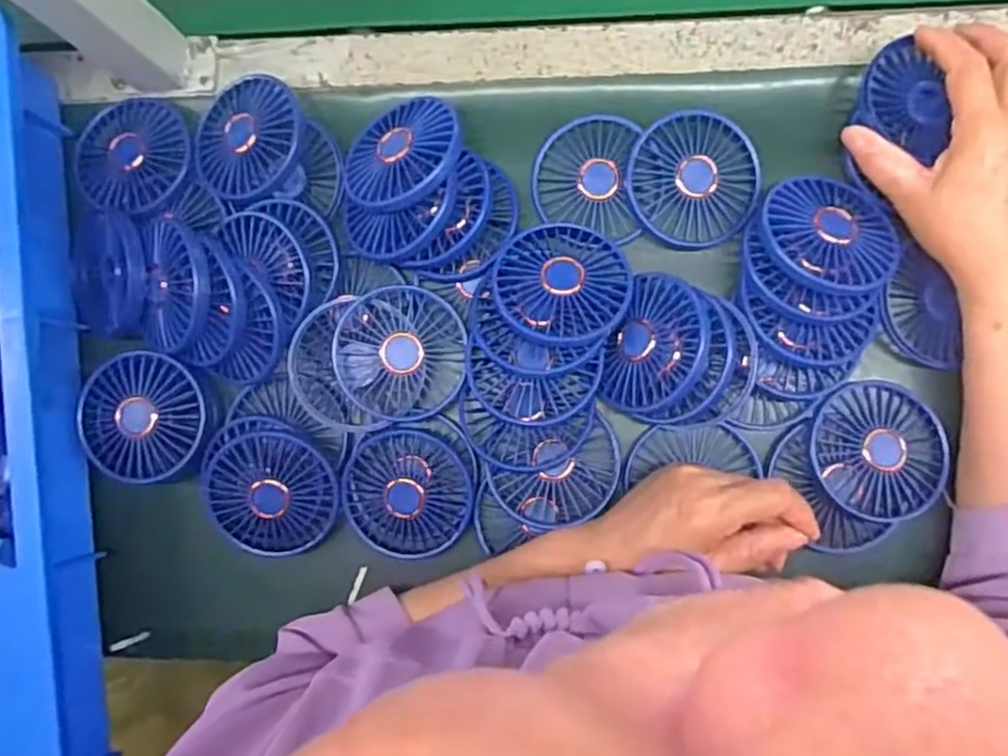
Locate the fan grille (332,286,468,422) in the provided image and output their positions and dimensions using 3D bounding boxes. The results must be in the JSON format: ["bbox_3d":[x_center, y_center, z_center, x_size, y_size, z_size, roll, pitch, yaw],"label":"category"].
[{"bbox_3d":[-0.069,-0.016,0.474,0.083,0.027,0.086,9,88,6],"label":"fan grille"}]

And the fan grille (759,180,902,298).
[{"bbox_3d":[0.204,-0.091,0.444,0.084,0.011,0.083,35,66,10],"label":"fan grille"}]

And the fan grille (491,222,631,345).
[{"bbox_3d":[0.036,-0.063,0.453,0.086,0.014,0.086,-1,67,1],"label":"fan grille"}]

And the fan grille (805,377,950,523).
[{"bbox_3d":[0.238,0.045,0.454,0.084,0.018,0.084,26,89,6],"label":"fan grille"}]

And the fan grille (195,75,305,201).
[{"bbox_3d":[-0.180,-0.169,0.494,0.082,0.016,0.081,0,87,5],"label":"fan grille"}]

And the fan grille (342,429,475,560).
[{"bbox_3d":[-0.065,0.079,0.482,0.085,0.018,0.084,0,87,5],"label":"fan grille"}]

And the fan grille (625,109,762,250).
[{"bbox_3d":[0.125,-0.130,0.468,0.084,0.018,0.084,0,87,5],"label":"fan grille"}]

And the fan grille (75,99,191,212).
[{"bbox_3d":[-0.260,-0.157,0.498,0.078,0.018,0.083,0,87,5],"label":"fan grille"}]

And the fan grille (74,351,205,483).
[{"bbox_3d":[-0.250,0.027,0.489,0.086,0.017,0.085,0,87,5],"label":"fan grille"}]

